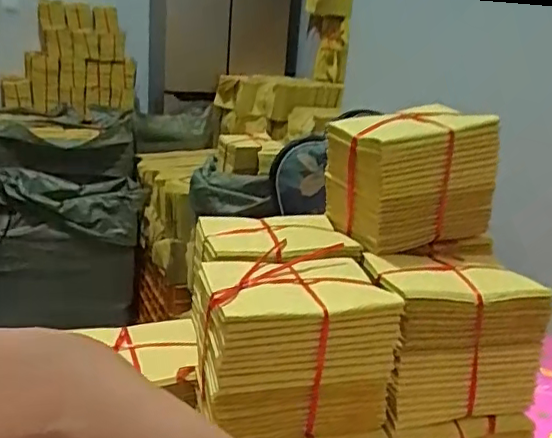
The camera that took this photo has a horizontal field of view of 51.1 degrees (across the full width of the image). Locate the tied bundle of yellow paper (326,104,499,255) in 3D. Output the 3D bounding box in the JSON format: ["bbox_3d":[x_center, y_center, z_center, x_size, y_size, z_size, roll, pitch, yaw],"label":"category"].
[{"bbox_3d":[0.150,-0.050,0.680,0.180,0.144,0.113,-3,19,-22],"label":"tied bundle of yellow paper"}]

